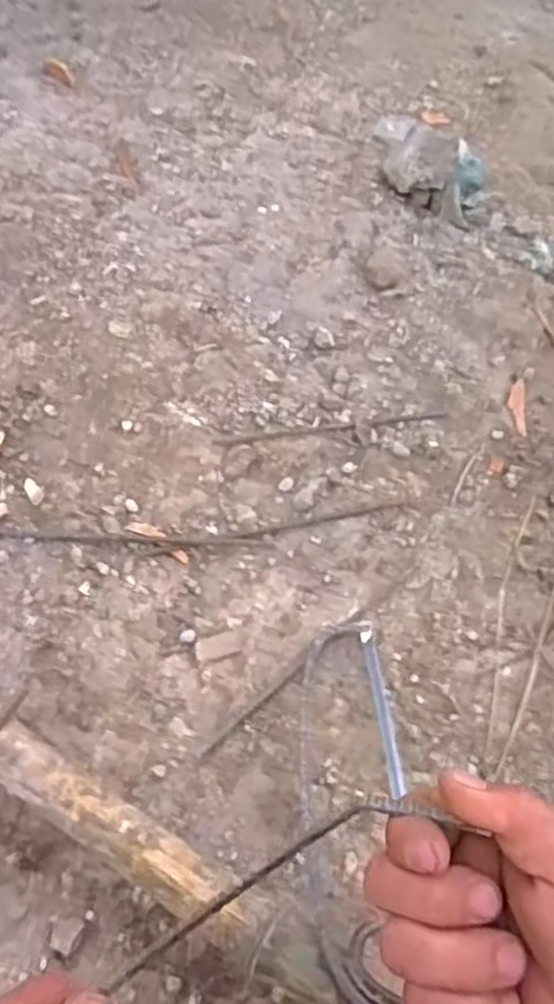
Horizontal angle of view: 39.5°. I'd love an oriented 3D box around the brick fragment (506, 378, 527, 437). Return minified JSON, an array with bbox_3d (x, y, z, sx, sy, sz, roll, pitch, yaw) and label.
[{"bbox_3d":[0.331,-0.134,1.061,0.026,0.008,0.103,9,63,3],"label":"brick fragment"}]

